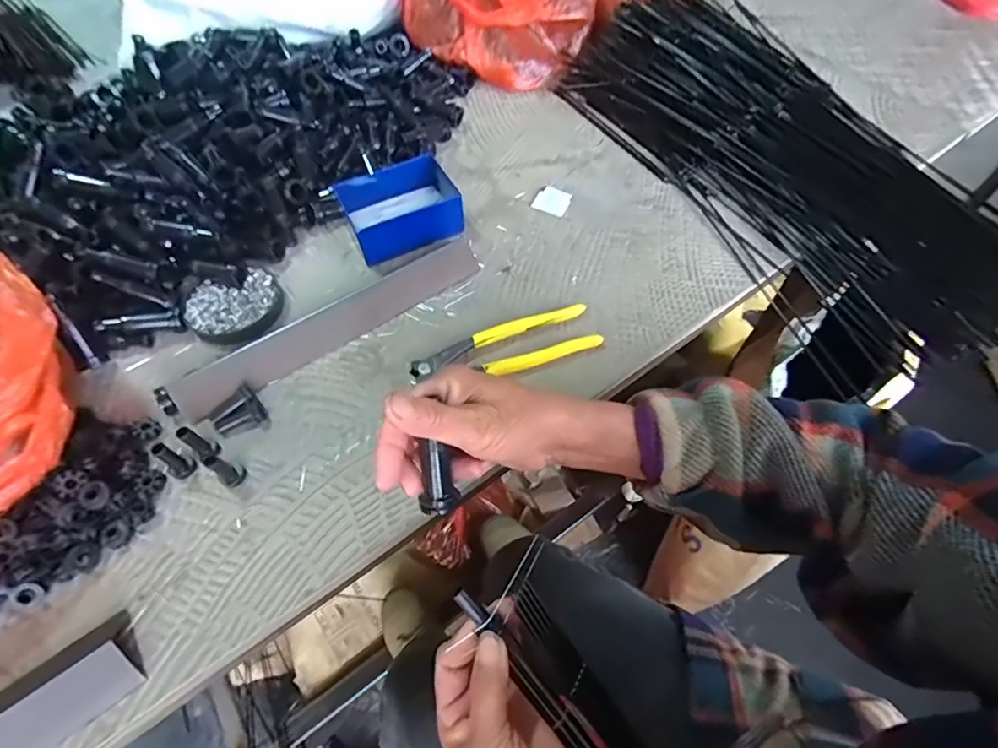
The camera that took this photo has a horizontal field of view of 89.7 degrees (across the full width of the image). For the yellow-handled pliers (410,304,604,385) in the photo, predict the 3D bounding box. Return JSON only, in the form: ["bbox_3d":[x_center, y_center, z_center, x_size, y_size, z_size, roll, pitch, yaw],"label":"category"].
[{"bbox_3d":[0.006,-0.020,0.428,0.160,0.014,0.046,-18,61,-9],"label":"yellow-handled pliers"}]

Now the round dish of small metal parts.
[{"bbox_3d":[-0.244,-0.062,0.465,0.083,0.010,0.075,-19,61,-10],"label":"round dish of small metal parts"}]

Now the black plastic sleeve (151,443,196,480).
[{"bbox_3d":[-0.239,0.064,0.367,0.014,0.034,0.017,24,63,15],"label":"black plastic sleeve"}]

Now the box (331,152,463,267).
[{"bbox_3d":[-0.097,-0.169,0.505,0.108,0.037,0.093,-25,62,-13],"label":"box"}]

